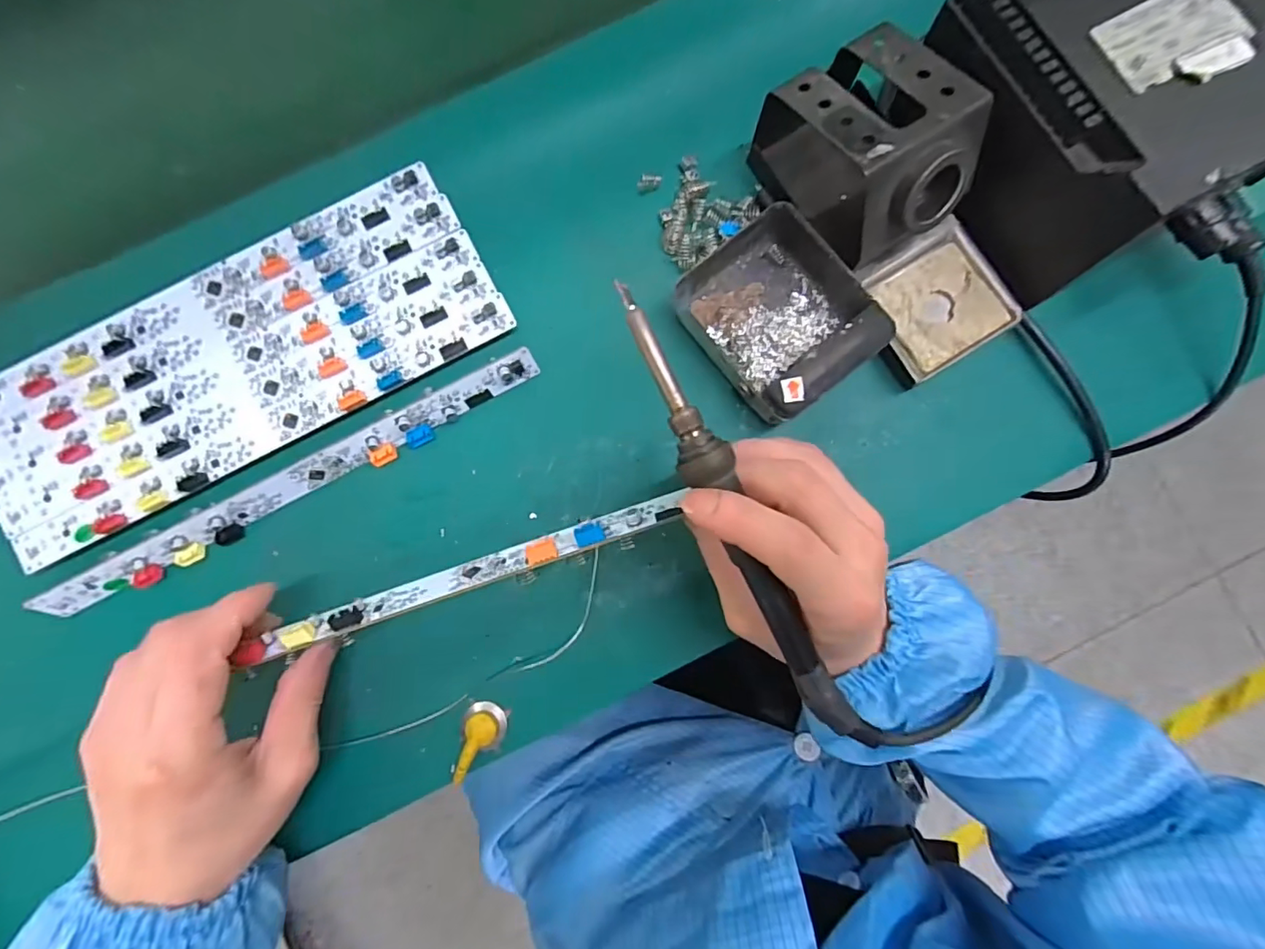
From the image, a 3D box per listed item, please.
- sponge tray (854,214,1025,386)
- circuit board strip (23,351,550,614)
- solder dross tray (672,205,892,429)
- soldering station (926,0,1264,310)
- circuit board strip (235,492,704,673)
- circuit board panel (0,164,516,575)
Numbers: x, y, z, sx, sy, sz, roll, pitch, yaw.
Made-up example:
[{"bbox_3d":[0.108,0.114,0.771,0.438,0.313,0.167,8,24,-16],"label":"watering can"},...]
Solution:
[{"bbox_3d":[0.160,-0.093,0.295,0.072,0.016,0.068,-31,85,-2],"label":"sponge tray"},{"bbox_3d":[-0.180,0.007,0.293,0.284,0.015,0.017,-27,85,-2],"label":"circuit board strip"},{"bbox_3d":[0.082,-0.088,0.287,0.091,0.033,0.094,-33,85,-2],"label":"solder dross tray"},{"bbox_3d":[0.224,-0.177,0.261,0.124,0.085,0.142,-24,85,-1],"label":"soldering station"},{"bbox_3d":[-0.075,0.047,0.249,0.203,0.017,0.012,-19,85,1],"label":"circuit board strip"},{"bbox_3d":[-0.217,-0.060,0.297,0.285,0.014,0.105,-27,85,-2],"label":"circuit board panel"}]

